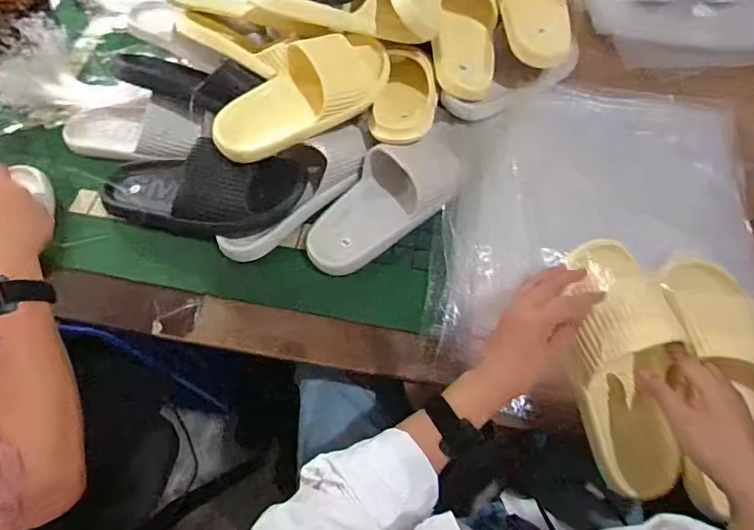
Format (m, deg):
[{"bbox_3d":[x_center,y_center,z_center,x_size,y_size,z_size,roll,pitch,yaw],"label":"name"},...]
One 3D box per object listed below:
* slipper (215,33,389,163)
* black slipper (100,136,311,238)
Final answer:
[{"bbox_3d":[-0.094,-0.224,0.647,0.251,0.070,0.095,-26,67,-11],"label":"slipper"},{"bbox_3d":[-0.240,-0.099,0.669,0.288,0.071,0.113,9,65,5],"label":"black slipper"}]

